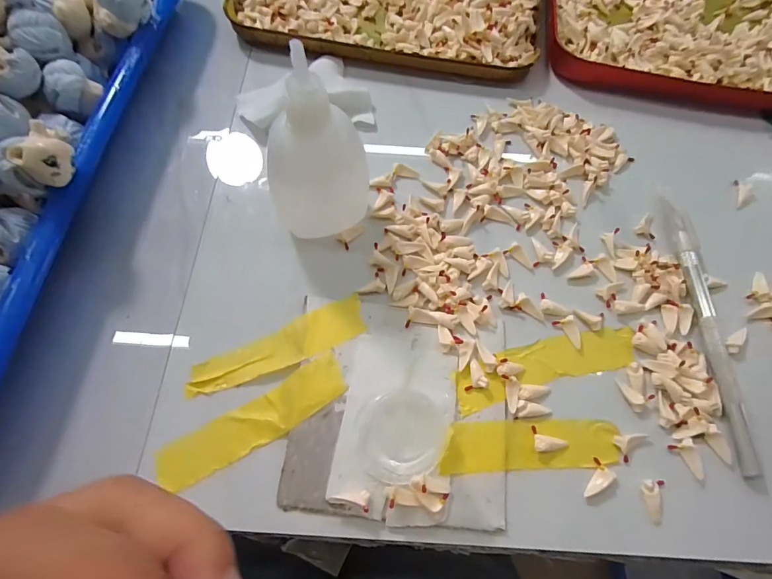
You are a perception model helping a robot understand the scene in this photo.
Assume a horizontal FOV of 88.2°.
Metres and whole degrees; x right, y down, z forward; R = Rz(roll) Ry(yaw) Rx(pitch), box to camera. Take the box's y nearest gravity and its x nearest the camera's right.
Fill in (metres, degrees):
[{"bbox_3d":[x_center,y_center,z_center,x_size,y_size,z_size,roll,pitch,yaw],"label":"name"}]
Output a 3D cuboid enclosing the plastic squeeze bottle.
[{"bbox_3d":[-0.027,-0.050,0.170,0.040,0.085,0.036,2,68,-1],"label":"plastic squeeze bottle"}]

